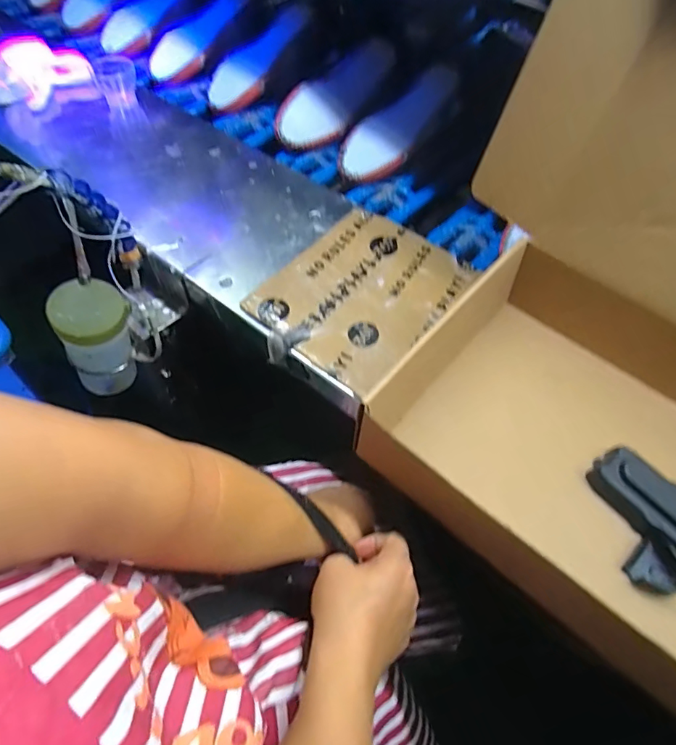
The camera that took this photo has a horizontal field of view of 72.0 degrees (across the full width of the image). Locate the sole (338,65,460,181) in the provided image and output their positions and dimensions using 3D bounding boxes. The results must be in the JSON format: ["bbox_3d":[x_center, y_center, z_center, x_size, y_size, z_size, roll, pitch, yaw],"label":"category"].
[{"bbox_3d":[0.089,-0.365,0.687,0.206,0.037,0.077,-42,66,4],"label":"sole"}]

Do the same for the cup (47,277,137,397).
[{"bbox_3d":[-0.271,-0.040,0.539,0.075,0.116,0.080,2,58,-3],"label":"cup"}]

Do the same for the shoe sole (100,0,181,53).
[{"bbox_3d":[-0.353,-0.692,0.881,0.235,0.028,0.080,-44,69,-5],"label":"shoe sole"}]

